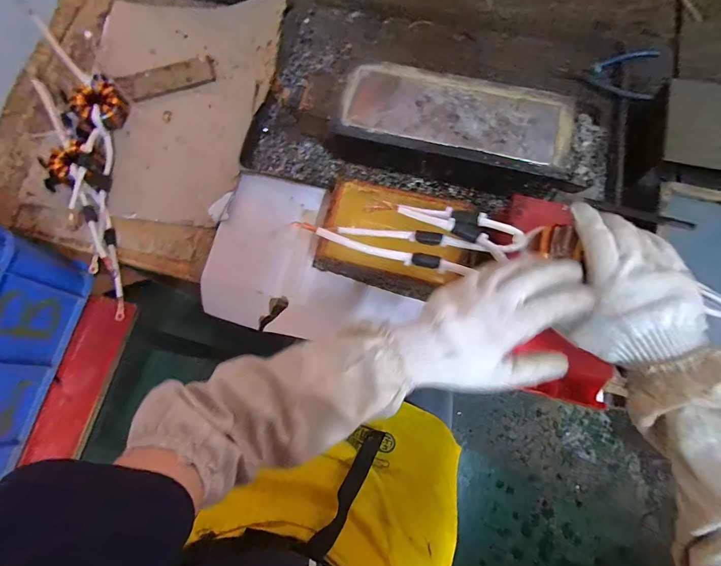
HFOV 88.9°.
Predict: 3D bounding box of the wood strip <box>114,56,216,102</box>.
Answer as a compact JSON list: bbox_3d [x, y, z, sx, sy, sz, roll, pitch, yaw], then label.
[{"bbox_3d":[-0.355,-0.381,0.680,0.167,0.013,0.053,-21,84,-9],"label":"wood strip"}]

